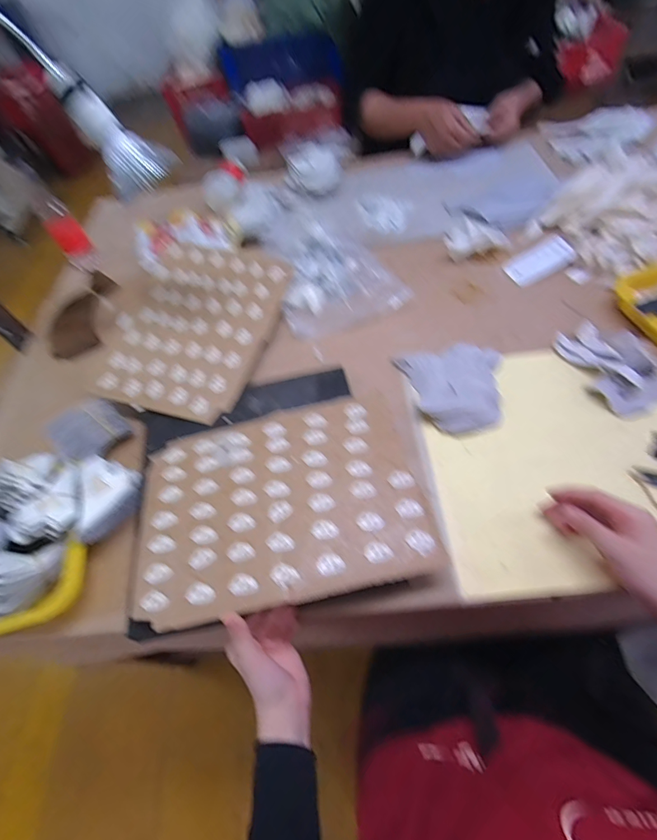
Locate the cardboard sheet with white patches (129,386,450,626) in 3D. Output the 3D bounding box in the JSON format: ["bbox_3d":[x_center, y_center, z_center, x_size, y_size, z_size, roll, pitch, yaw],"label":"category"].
[{"bbox_3d":[-0.060,0.088,0.467,0.318,0.010,0.245,-15,51,-2],"label":"cardboard sheet with white patches"}]

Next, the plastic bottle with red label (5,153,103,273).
[{"bbox_3d":[-0.524,-0.380,0.781,0.059,0.163,0.055,14,59,15],"label":"plastic bottle with red label"}]

